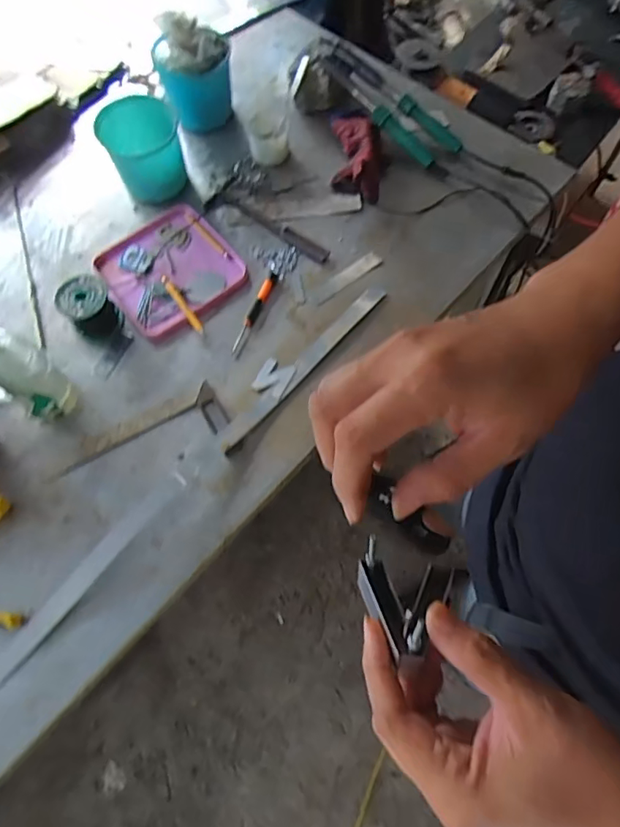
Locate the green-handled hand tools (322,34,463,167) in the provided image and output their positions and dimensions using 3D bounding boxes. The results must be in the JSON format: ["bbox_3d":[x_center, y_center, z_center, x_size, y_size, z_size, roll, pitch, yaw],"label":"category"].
[{"bbox_3d":[0.119,-0.517,0.879,0.285,0.028,0.088,40,74,-1],"label":"green-handled hand tools"}]

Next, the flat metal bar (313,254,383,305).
[{"bbox_3d":[0.053,-0.204,0.794,0.123,0.007,0.023,-35,71,-12],"label":"flat metal bar"}]

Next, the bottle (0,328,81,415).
[{"bbox_3d":[-0.355,-0.058,0.656,0.067,0.170,0.061,23,71,10],"label":"bottle"}]

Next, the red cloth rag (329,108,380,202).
[{"bbox_3d":[0.074,-0.426,0.860,0.076,0.042,0.189,-1,68,1],"label":"red cloth rag"}]

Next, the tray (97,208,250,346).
[{"bbox_3d":[-0.213,-0.222,0.798,0.187,0.015,0.195,-38,72,-13],"label":"tray"}]

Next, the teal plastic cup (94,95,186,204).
[{"bbox_3d":[-0.258,-0.412,0.831,0.111,0.111,0.108,-1,68,1],"label":"teal plastic cup"}]

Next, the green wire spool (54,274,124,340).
[{"bbox_3d":[-0.309,-0.148,0.746,0.066,0.065,0.065,-1,68,1],"label":"green wire spool"}]

